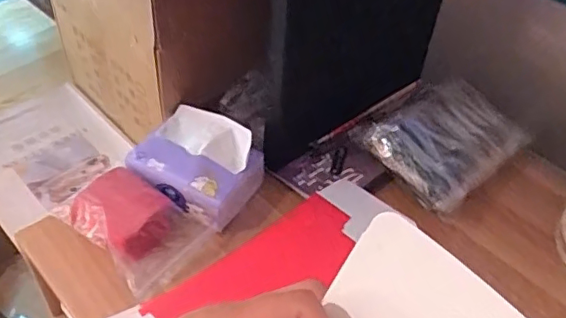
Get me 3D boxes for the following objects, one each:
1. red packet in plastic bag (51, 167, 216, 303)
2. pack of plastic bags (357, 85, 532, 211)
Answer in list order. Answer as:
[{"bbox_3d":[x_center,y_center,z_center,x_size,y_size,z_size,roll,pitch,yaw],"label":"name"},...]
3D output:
[{"bbox_3d":[-0.169,0.072,0.657,0.149,0.057,0.109,34,52,26],"label":"red packet in plastic bag"},{"bbox_3d":[0.217,-0.030,0.742,0.192,0.044,0.138,-32,55,-31],"label":"pack of plastic bags"}]

